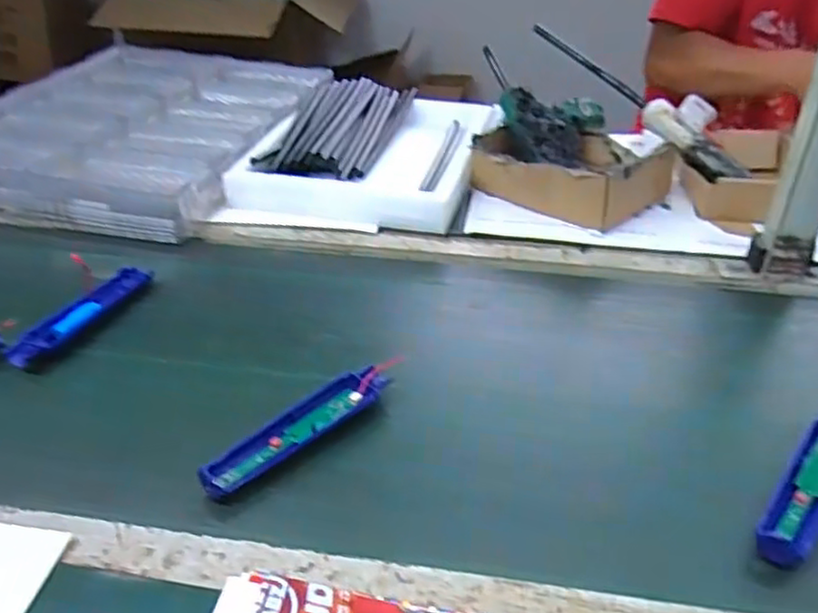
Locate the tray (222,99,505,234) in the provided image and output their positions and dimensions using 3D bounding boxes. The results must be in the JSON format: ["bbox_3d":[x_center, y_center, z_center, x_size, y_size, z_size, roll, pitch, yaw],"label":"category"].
[{"bbox_3d":[-0.038,-0.237,0.966,0.291,0.047,0.405,12,37,15],"label":"tray"}]

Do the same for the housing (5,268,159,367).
[{"bbox_3d":[-0.323,0.006,0.685,0.038,0.015,0.175,13,37,16],"label":"housing"}]

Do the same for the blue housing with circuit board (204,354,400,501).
[{"bbox_3d":[-0.081,0.089,0.555,0.195,0.013,0.040,-28,45,-34],"label":"blue housing with circuit board"}]

